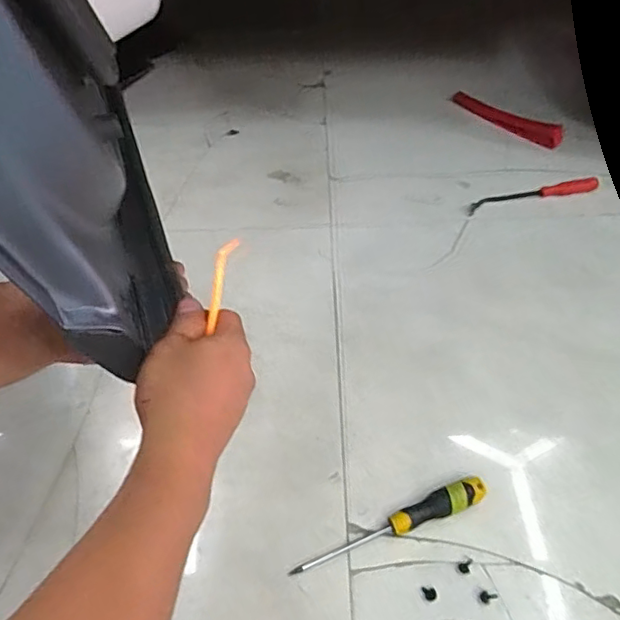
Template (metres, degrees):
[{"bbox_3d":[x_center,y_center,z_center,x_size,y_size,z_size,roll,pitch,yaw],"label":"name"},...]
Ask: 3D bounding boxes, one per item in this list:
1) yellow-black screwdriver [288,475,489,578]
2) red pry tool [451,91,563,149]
[{"bbox_3d":[0.090,0.238,0.642,0.226,0.025,0.030,-21,56,-13],"label":"yellow-black screwdriver"},{"bbox_3d":[0.355,-0.350,1.077,0.216,0.019,0.045,32,61,23],"label":"red pry tool"}]

